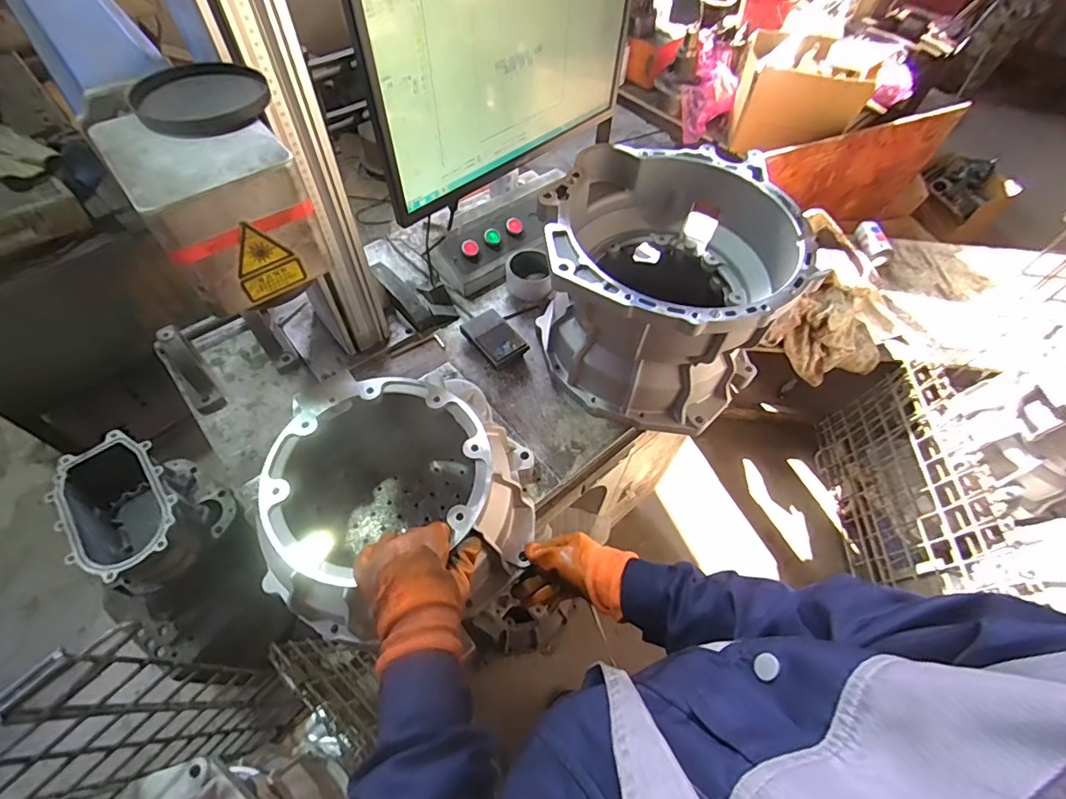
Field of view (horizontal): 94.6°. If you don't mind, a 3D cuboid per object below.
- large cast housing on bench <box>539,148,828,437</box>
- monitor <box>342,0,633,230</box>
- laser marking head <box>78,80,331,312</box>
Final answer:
[{"bbox_3d":[0.176,-0.162,0.713,0.318,0.243,0.337,-3,58,-4],"label":"large cast housing on bench"},{"bbox_3d":[-0.019,-0.432,0.615,0.043,0.301,0.428,38,63,19],"label":"monitor"},{"bbox_3d":[-0.232,-0.149,0.364,0.096,0.110,0.115,-35,65,-22],"label":"laser marking head"}]

